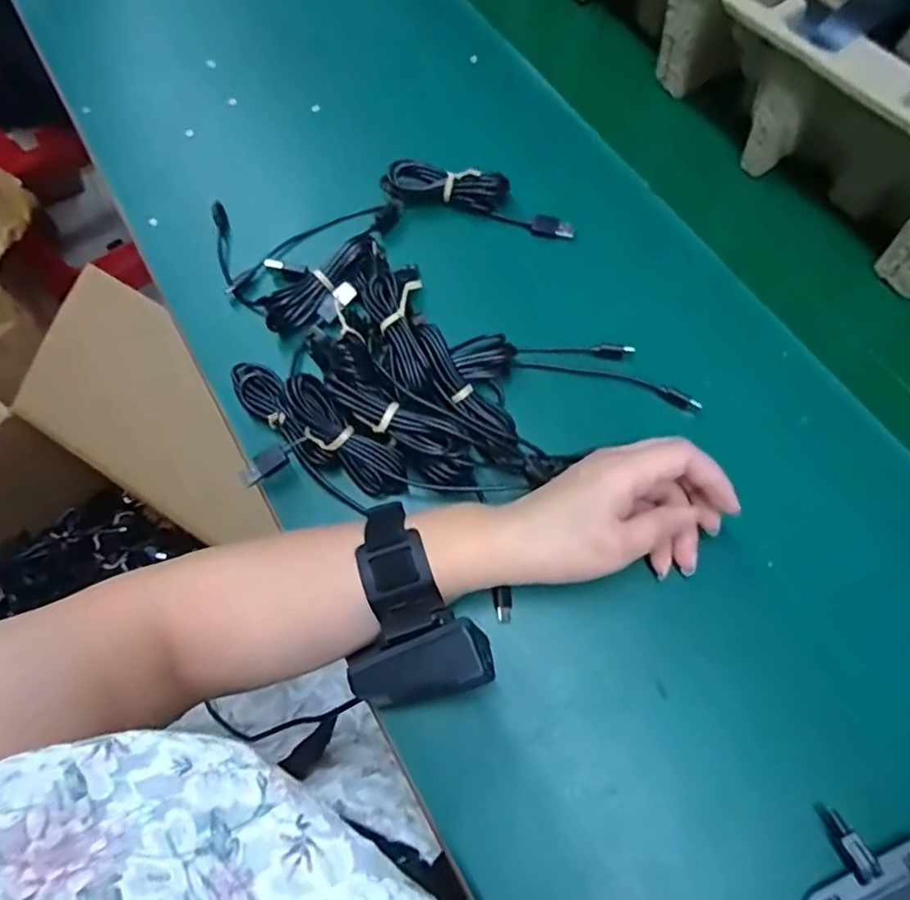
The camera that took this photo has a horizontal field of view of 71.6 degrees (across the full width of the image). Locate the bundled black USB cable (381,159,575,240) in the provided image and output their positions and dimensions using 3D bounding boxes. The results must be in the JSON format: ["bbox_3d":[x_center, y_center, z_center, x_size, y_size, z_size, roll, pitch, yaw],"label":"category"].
[{"bbox_3d":[0.017,-0.187,0.460,0.142,0.028,0.031,13,65,10],"label":"bundled black USB cable"}]

